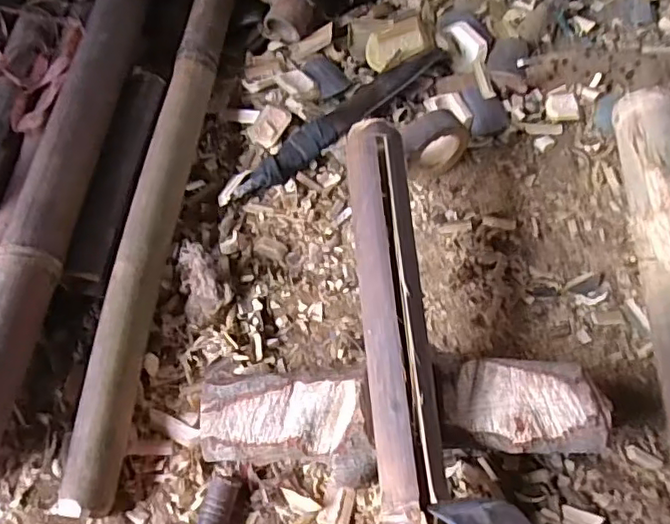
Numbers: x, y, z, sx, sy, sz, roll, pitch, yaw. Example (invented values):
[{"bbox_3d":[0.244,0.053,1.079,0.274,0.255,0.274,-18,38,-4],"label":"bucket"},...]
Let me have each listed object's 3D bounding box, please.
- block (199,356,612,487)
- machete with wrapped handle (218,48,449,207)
[{"bbox_3d":[0.055,0.134,0.512,0.328,0.058,0.093,-6,65,0],"label":"block"},{"bbox_3d":[0.004,-0.150,0.657,0.297,0.028,0.040,-35,68,-13],"label":"machete with wrapped handle"}]

